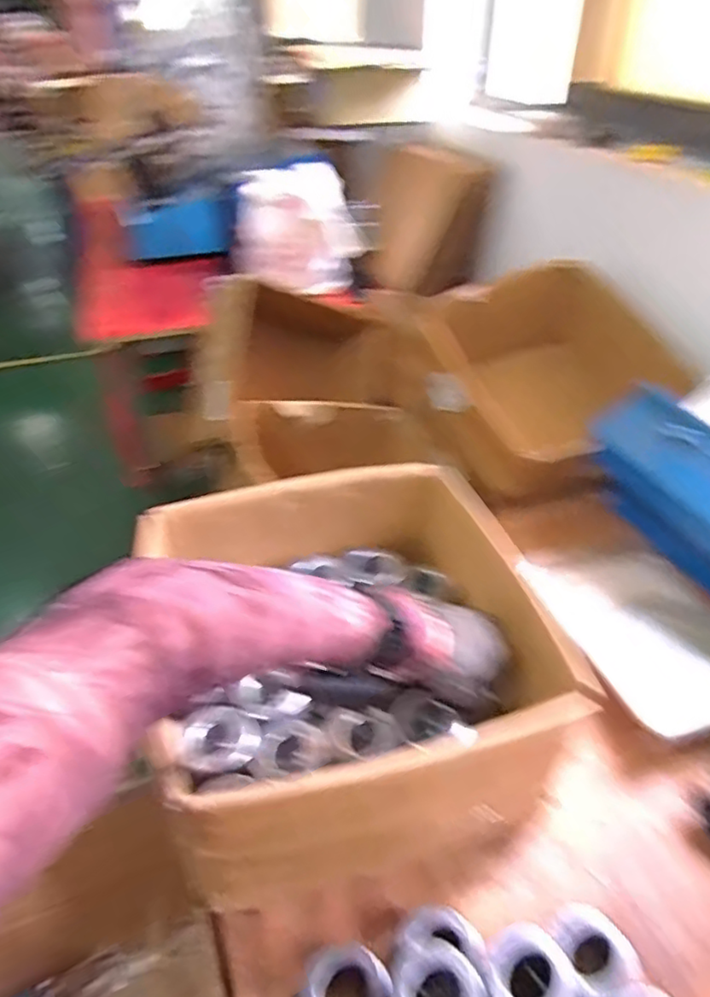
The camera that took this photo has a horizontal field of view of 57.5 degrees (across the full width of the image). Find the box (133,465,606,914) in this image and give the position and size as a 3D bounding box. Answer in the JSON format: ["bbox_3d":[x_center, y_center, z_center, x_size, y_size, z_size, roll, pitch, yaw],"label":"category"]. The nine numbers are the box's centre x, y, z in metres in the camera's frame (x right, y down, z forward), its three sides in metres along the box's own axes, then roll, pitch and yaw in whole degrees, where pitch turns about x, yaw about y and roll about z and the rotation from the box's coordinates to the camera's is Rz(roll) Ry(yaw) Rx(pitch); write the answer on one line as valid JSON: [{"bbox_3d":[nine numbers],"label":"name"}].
[{"bbox_3d":[-0.007,0.146,0.598,0.315,0.179,0.333,-6,35,-8],"label":"box"}]

